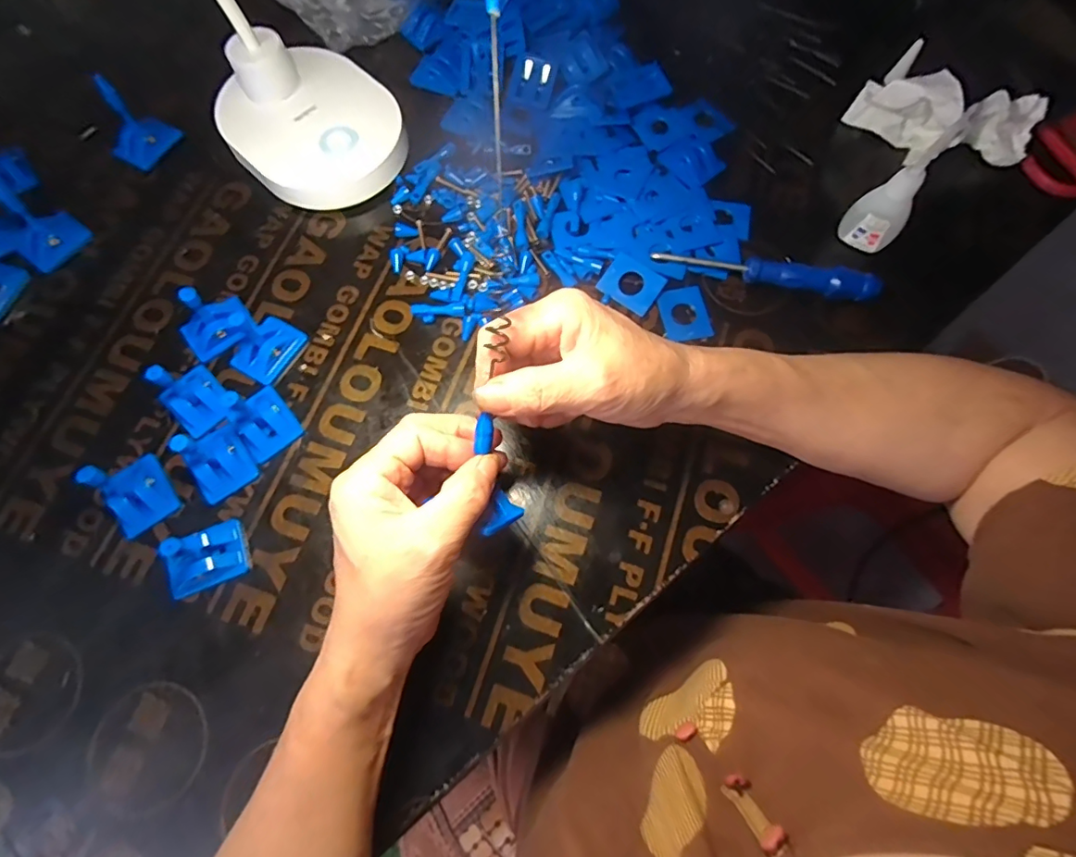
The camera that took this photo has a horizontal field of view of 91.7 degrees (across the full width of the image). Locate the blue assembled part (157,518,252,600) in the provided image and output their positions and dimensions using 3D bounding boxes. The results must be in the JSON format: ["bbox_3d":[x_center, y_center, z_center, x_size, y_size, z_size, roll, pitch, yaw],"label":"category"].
[{"bbox_3d":[-0.198,0.077,0.308,0.046,0.018,0.035,-27,73,-8],"label":"blue assembled part"}]

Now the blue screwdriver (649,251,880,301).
[{"bbox_3d":[0.157,-0.108,0.365,0.148,0.020,0.017,11,72,5],"label":"blue screwdriver"}]

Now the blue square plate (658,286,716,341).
[{"bbox_3d":[0.104,-0.080,0.367,0.031,0.004,0.040,-10,71,-2],"label":"blue square plate"}]

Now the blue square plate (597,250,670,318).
[{"bbox_3d":[0.067,-0.104,0.370,0.041,0.005,0.031,34,75,12],"label":"blue square plate"}]

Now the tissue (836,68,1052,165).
[{"bbox_3d":[0.303,-0.227,0.381,0.126,0.055,0.050,12,72,5],"label":"tissue"}]

